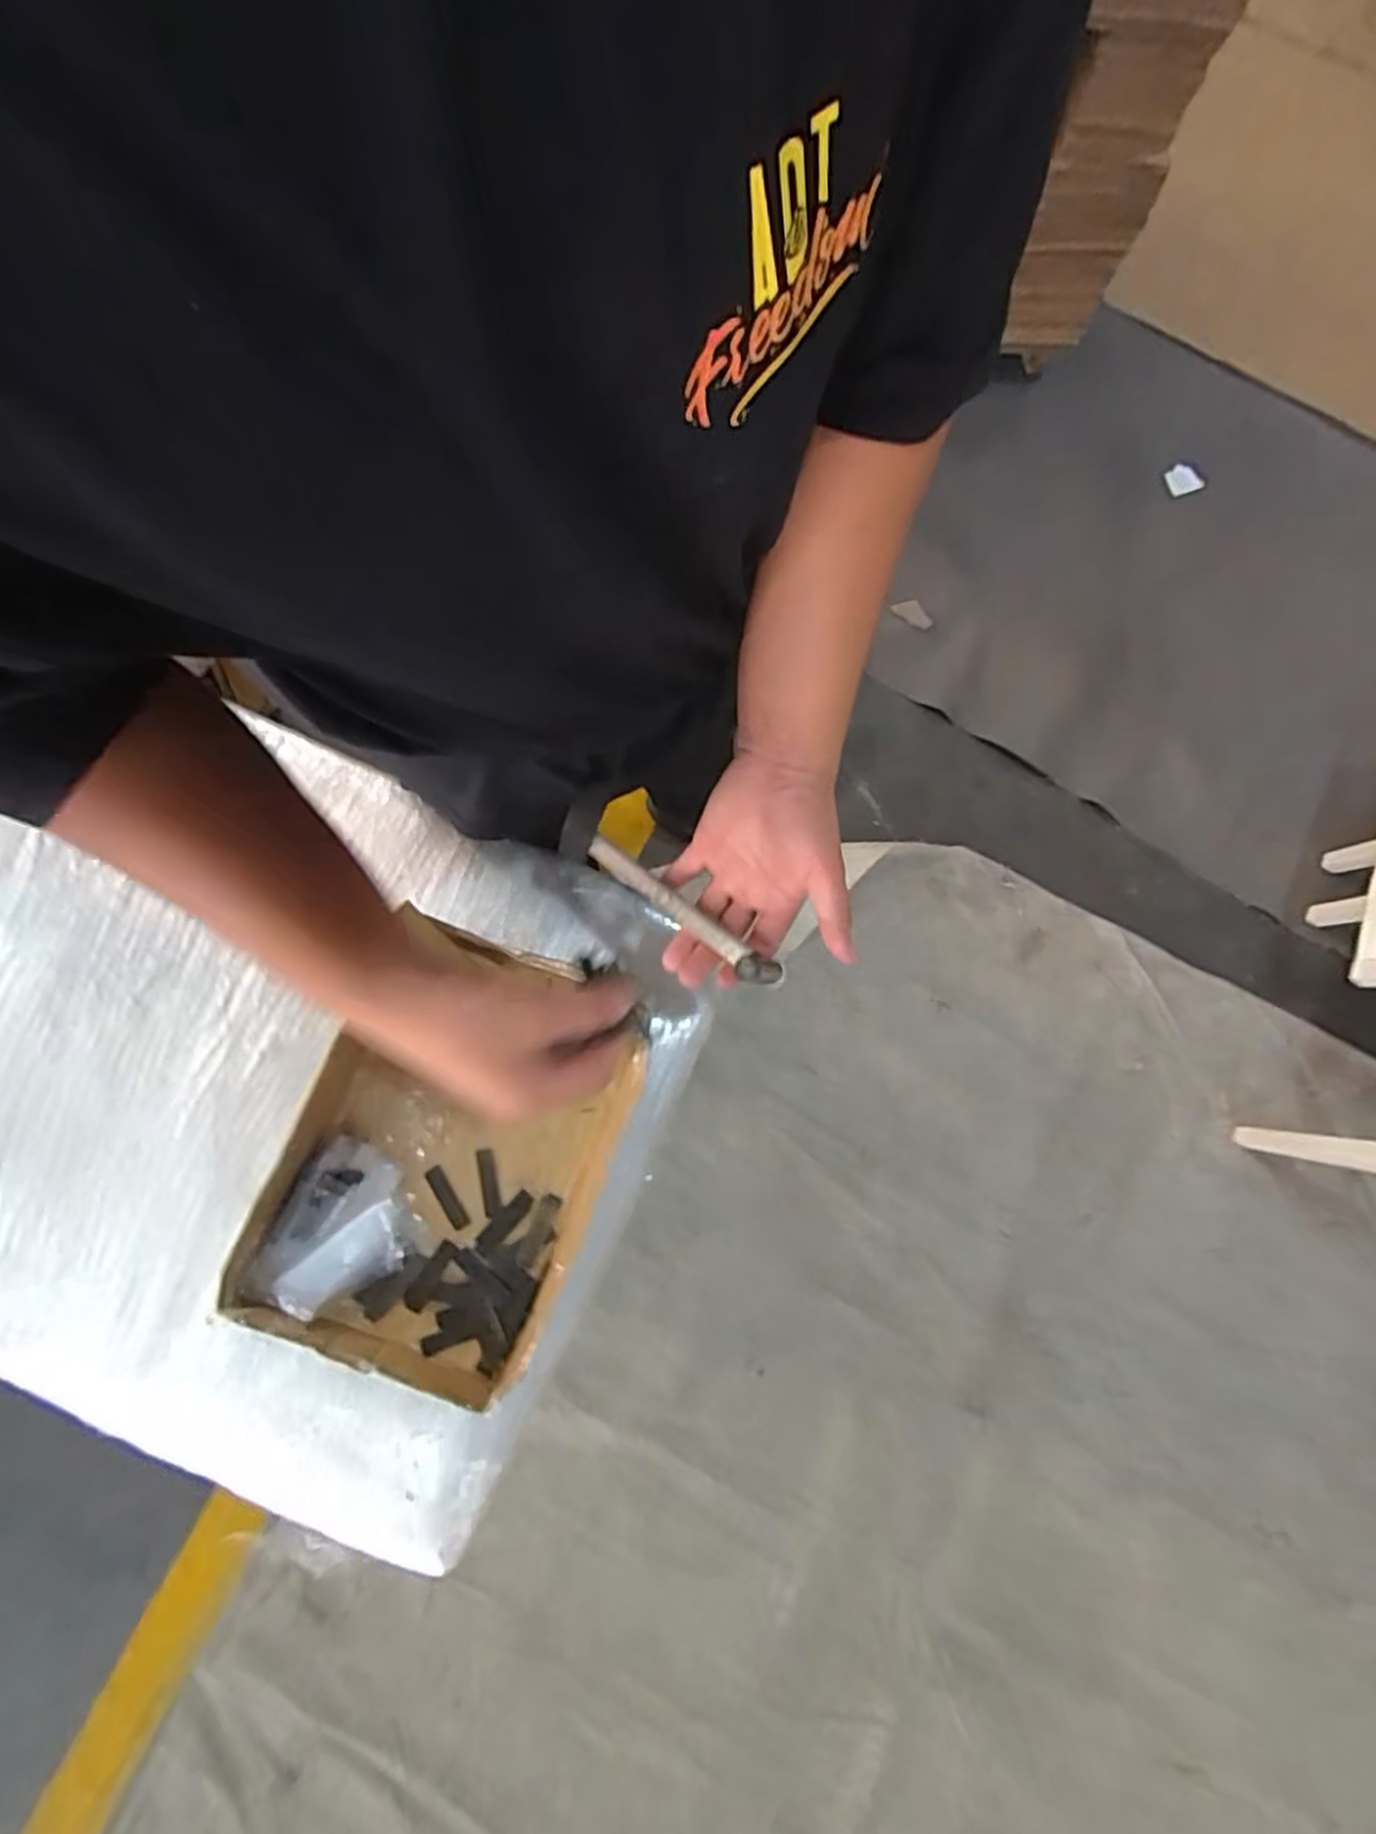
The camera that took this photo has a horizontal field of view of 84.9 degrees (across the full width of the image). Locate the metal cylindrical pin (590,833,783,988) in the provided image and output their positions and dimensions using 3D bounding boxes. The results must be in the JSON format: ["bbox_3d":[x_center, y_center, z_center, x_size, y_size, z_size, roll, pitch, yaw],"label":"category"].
[{"bbox_3d":[-0.007,-0.007,0.544,0.173,0.028,0.023,38,81,24],"label":"metal cylindrical pin"}]

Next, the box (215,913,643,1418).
[{"bbox_3d":[-0.199,0.196,0.625,0.248,0.085,0.349,24,79,1],"label":"box"}]

